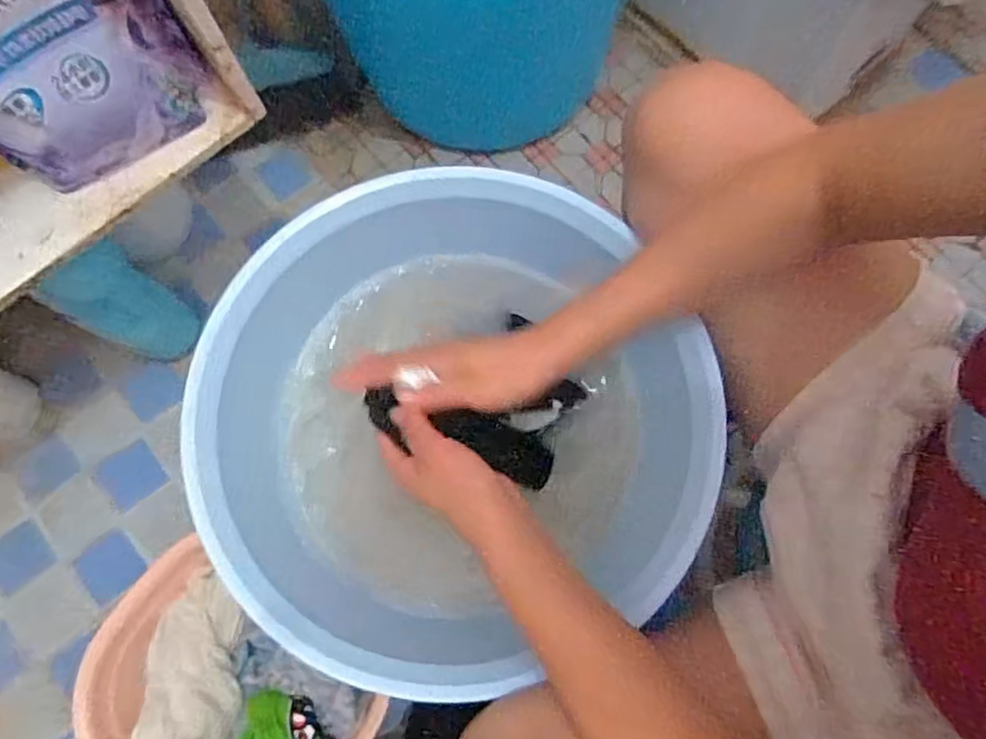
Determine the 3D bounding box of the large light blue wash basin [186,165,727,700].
[{"bbox_3d":[-0.031,0.038,0.520,0.372,0.120,0.372,0,76,1],"label":"large light blue wash basin"}]

